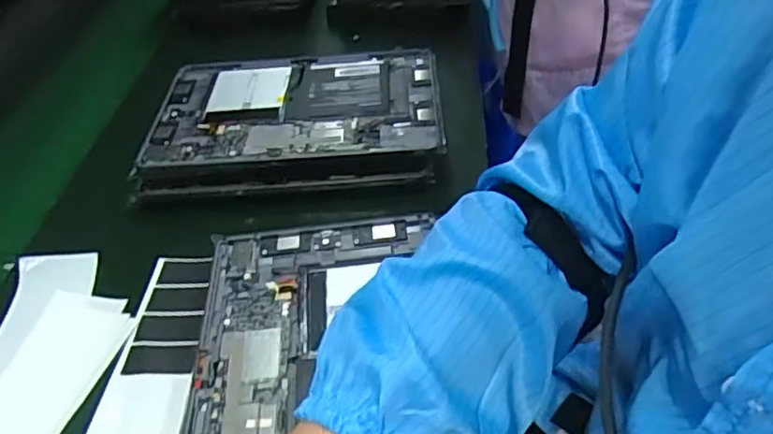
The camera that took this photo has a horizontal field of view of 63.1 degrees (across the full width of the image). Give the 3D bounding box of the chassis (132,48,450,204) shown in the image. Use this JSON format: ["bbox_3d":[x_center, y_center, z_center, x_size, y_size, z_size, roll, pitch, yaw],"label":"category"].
[{"bbox_3d":[-0.085,-0.099,0.587,0.260,0.026,0.173,-3,42,1],"label":"chassis"}]

